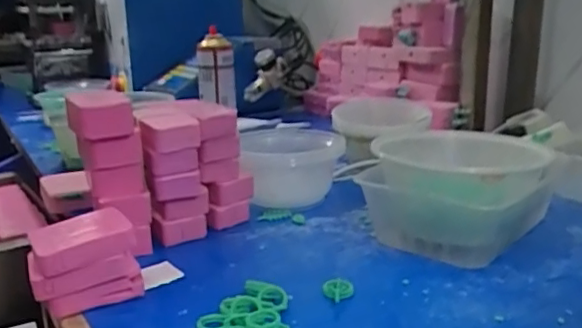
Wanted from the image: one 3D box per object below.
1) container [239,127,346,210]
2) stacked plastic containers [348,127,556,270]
[{"bbox_3d":[-0.002,0.009,0.699,0.113,0.076,0.113,-3,16,-8],"label":"container"},{"bbox_3d":[0.159,0.028,0.581,0.135,0.086,0.149,-16,21,-42],"label":"stacked plastic containers"}]

